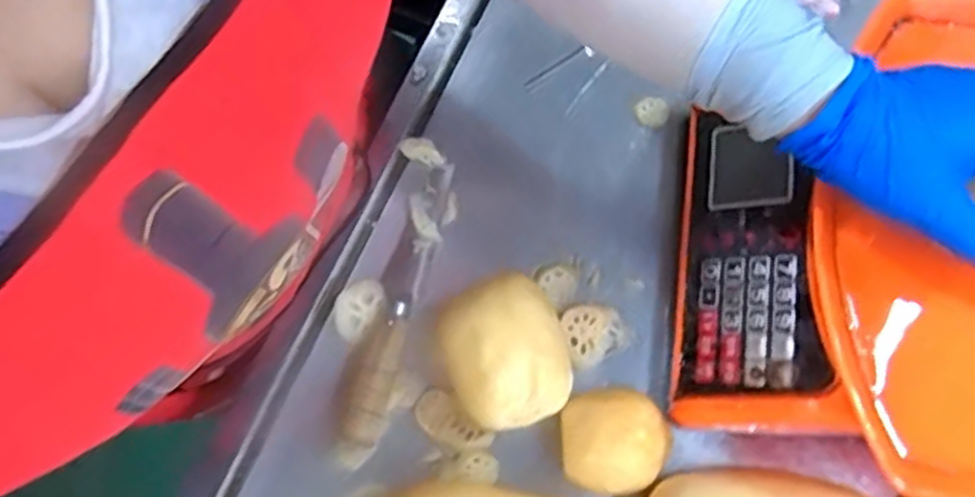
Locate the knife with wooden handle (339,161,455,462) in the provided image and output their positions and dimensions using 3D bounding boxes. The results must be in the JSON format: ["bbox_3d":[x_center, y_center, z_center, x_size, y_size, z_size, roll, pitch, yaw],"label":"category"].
[{"bbox_3d":[-0.060,0.038,0.514,0.025,0.023,0.214,14,75,6],"label":"knife with wooden handle"}]

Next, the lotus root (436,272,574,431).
[{"bbox_3d":[0.011,0.067,0.493,0.077,0.057,0.093,-22,75,-4],"label":"lotus root"}]

